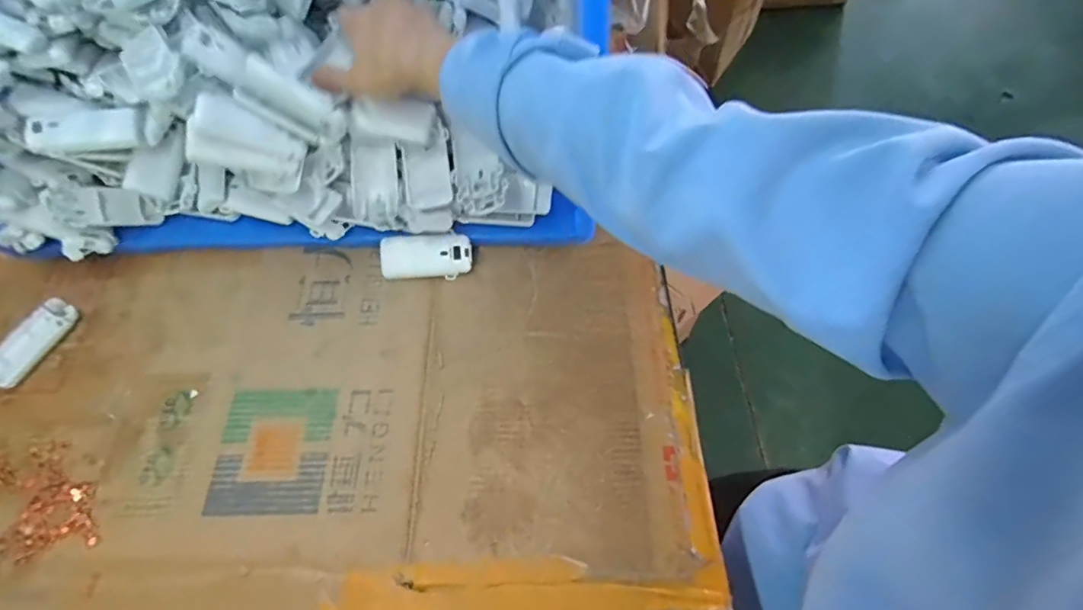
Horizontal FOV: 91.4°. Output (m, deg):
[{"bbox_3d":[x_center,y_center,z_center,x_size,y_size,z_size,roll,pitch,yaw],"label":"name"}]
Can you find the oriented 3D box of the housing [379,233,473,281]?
[{"bbox_3d":[-0.124,-0.051,0.572,0.097,0.021,0.046,-2,94,0],"label":"housing"}]

